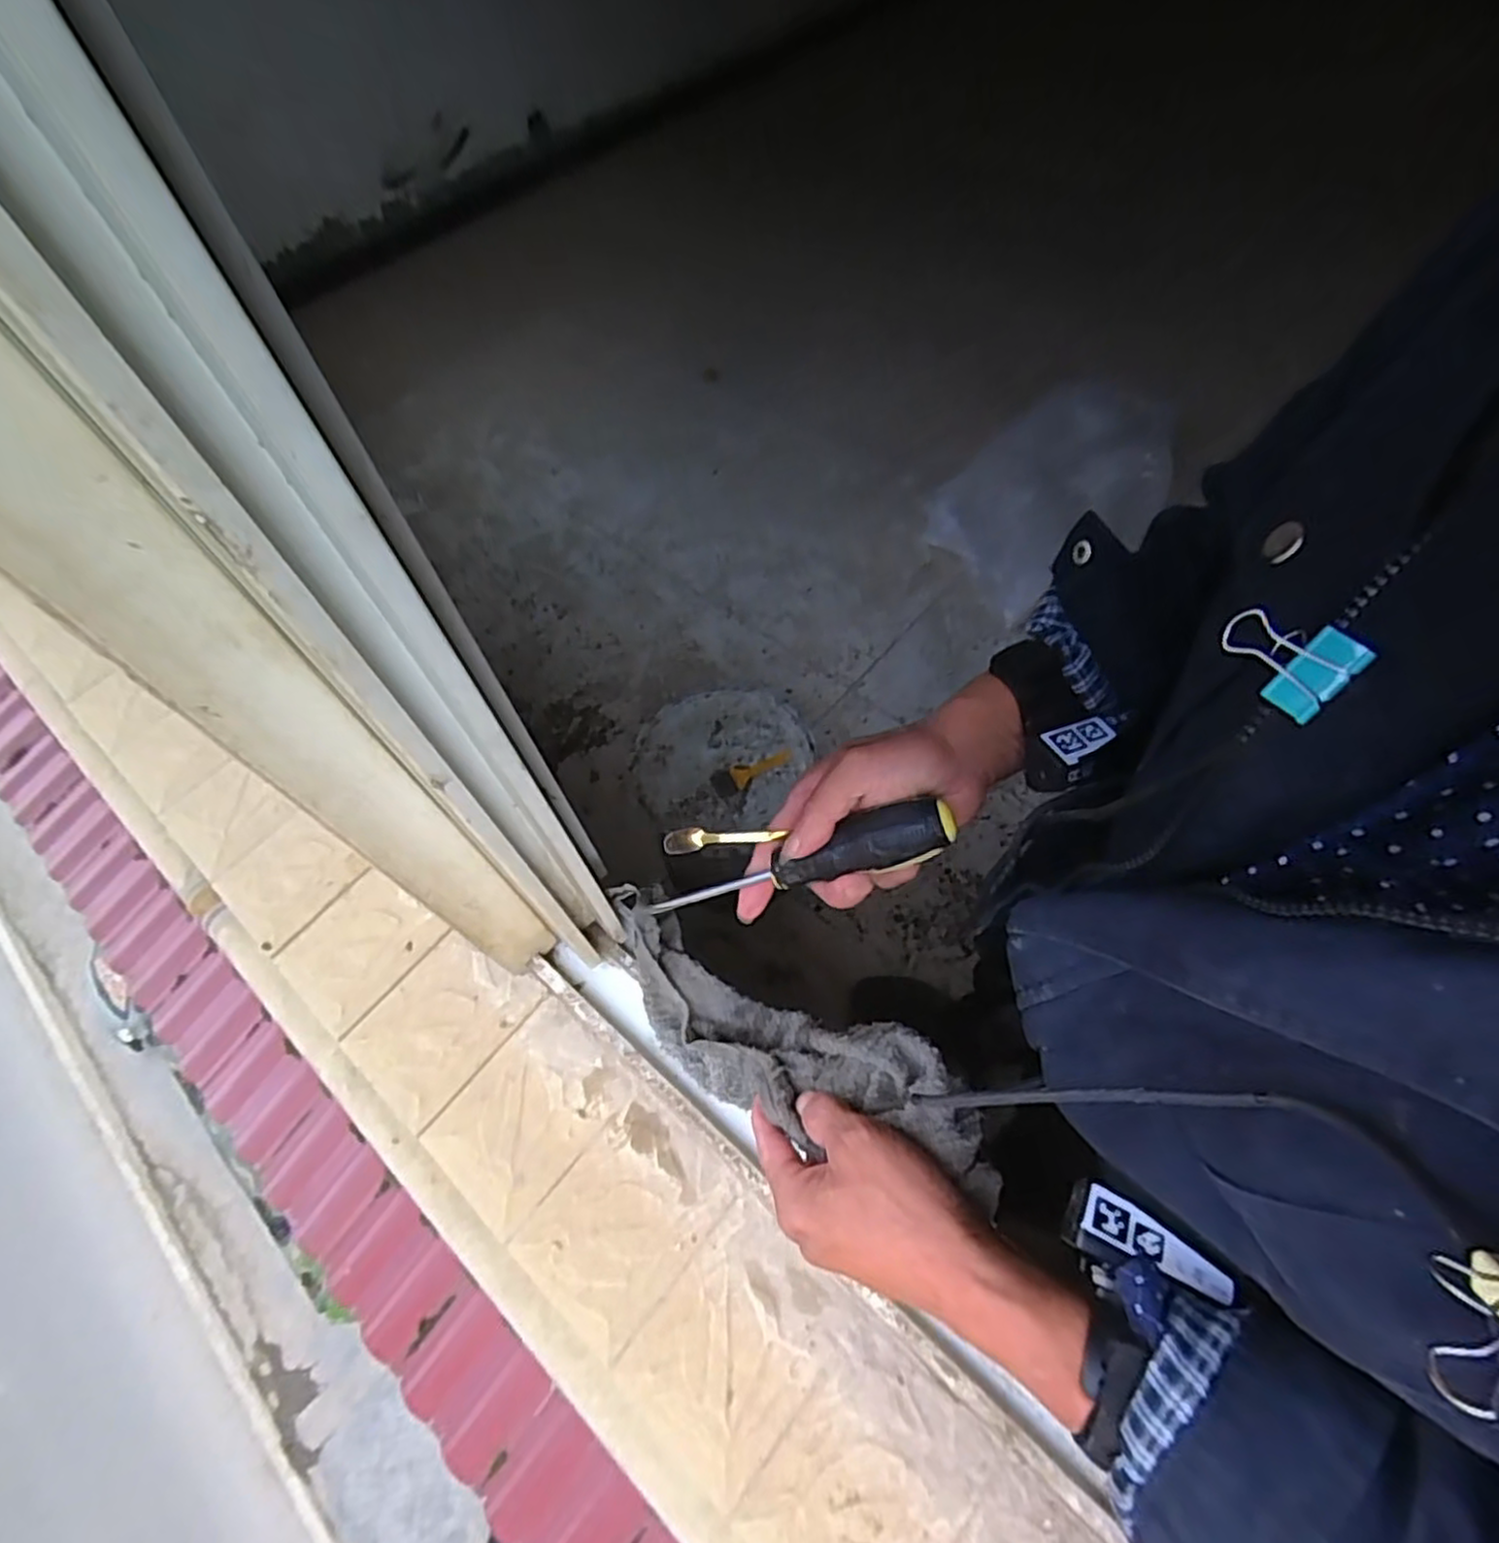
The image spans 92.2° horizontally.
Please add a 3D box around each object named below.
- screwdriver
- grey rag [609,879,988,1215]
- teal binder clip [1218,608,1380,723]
[{"bbox_3d":[0.023,0.054,0.412,0.184,0.021,0.026,-21,61,23],"label":"screwdriver"},{"bbox_3d":[0.016,0.170,0.464,0.290,0.056,0.088,19,63,32],"label":"grey rag"},{"bbox_3d":[0.168,-0.035,0.222,0.015,0.027,0.034,1,45,-34],"label":"teal binder clip"}]

